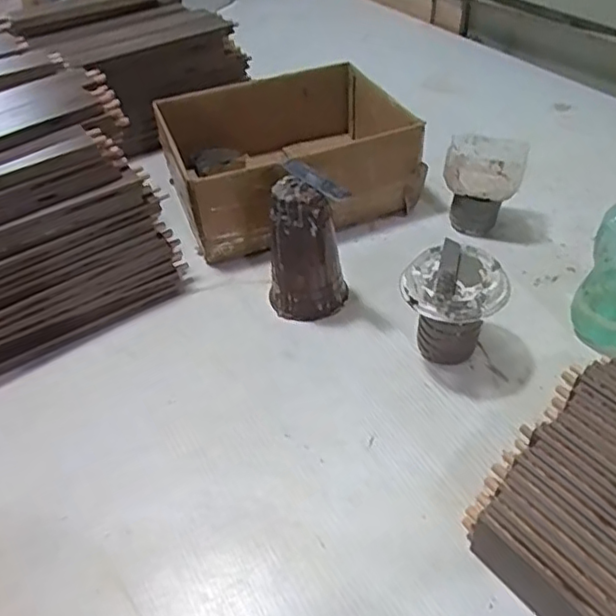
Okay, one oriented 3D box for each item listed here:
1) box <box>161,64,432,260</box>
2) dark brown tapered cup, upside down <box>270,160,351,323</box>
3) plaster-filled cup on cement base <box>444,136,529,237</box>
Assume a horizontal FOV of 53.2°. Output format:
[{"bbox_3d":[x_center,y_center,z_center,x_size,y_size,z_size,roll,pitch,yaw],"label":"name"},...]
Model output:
[{"bbox_3d":[-0.025,-0.212,0.871,0.316,0.132,0.258,-16,44,-13],"label":"box"},{"bbox_3d":[-0.003,-0.072,0.701,0.090,0.165,0.077,-6,43,-2],"label":"dark brown tapered cup, upside down"},{"bbox_3d":[0.231,-0.162,0.818,0.097,0.109,0.091,-2,43,2],"label":"plaster-filled cup on cement base"}]

